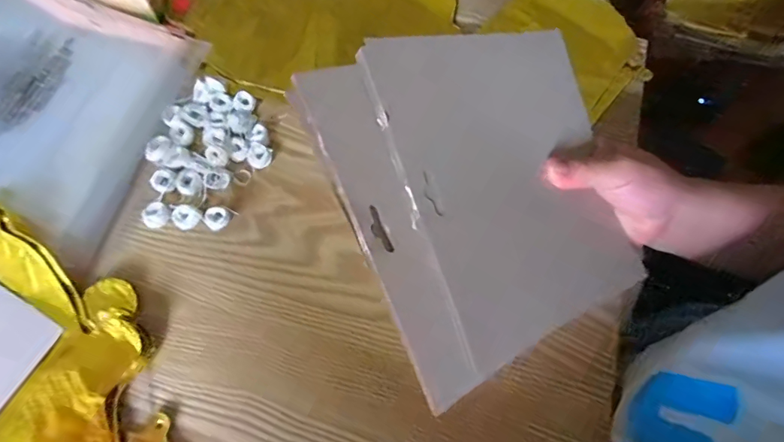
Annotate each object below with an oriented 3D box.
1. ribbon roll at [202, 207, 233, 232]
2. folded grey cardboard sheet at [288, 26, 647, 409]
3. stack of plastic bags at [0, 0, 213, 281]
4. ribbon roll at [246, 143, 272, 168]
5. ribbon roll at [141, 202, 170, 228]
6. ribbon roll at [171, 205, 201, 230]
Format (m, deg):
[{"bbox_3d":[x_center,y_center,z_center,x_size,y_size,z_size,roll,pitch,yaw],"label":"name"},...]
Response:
[{"bbox_3d":[-0.146,-0.002,0.364,0.019,0.011,0.019,0,72,-1],"label":"ribbon roll"},{"bbox_3d":[0.060,-0.023,0.279,0.197,0.029,0.195,-20,88,-30],"label":"folded grey cardboard sheet"},{"bbox_3d":[-0.349,-0.109,0.379,0.295,0.018,0.248,19,72,5],"label":"stack of plastic bags"},{"bbox_3d":[-0.116,-0.056,0.377,0.021,0.005,0.019,38,75,10],"label":"ribbon roll"},{"bbox_3d":[-0.196,-0.005,0.360,0.023,0.007,0.021,0,72,-1],"label":"ribbon roll"},{"bbox_3d":[-0.171,-0.003,0.358,0.017,0.008,0.020,39,75,10],"label":"ribbon roll"}]

